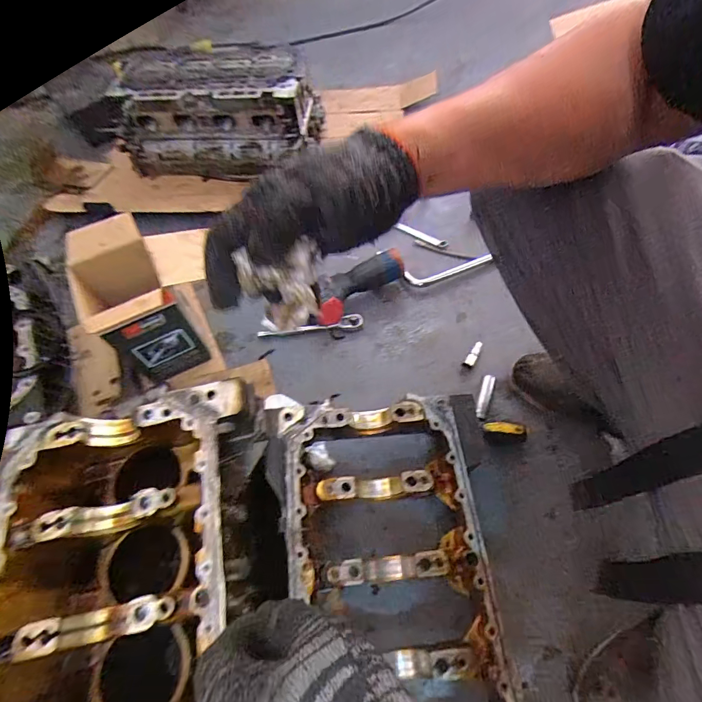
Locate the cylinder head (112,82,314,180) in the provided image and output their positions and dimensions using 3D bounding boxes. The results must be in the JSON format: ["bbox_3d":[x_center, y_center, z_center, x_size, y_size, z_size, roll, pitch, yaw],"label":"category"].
[{"bbox_3d":[-0.317,-0.539,0.955,0.469,0.180,0.179,-2,60,4],"label":"cylinder head"}]

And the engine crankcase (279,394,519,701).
[{"bbox_3d":[0.044,0.245,0.481,0.229,0.053,0.381,-6,63,-1],"label":"engine crankcase"}]

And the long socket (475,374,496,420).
[{"bbox_3d":[0.218,0.072,0.649,0.018,0.014,0.076,19,65,12],"label":"long socket"}]

